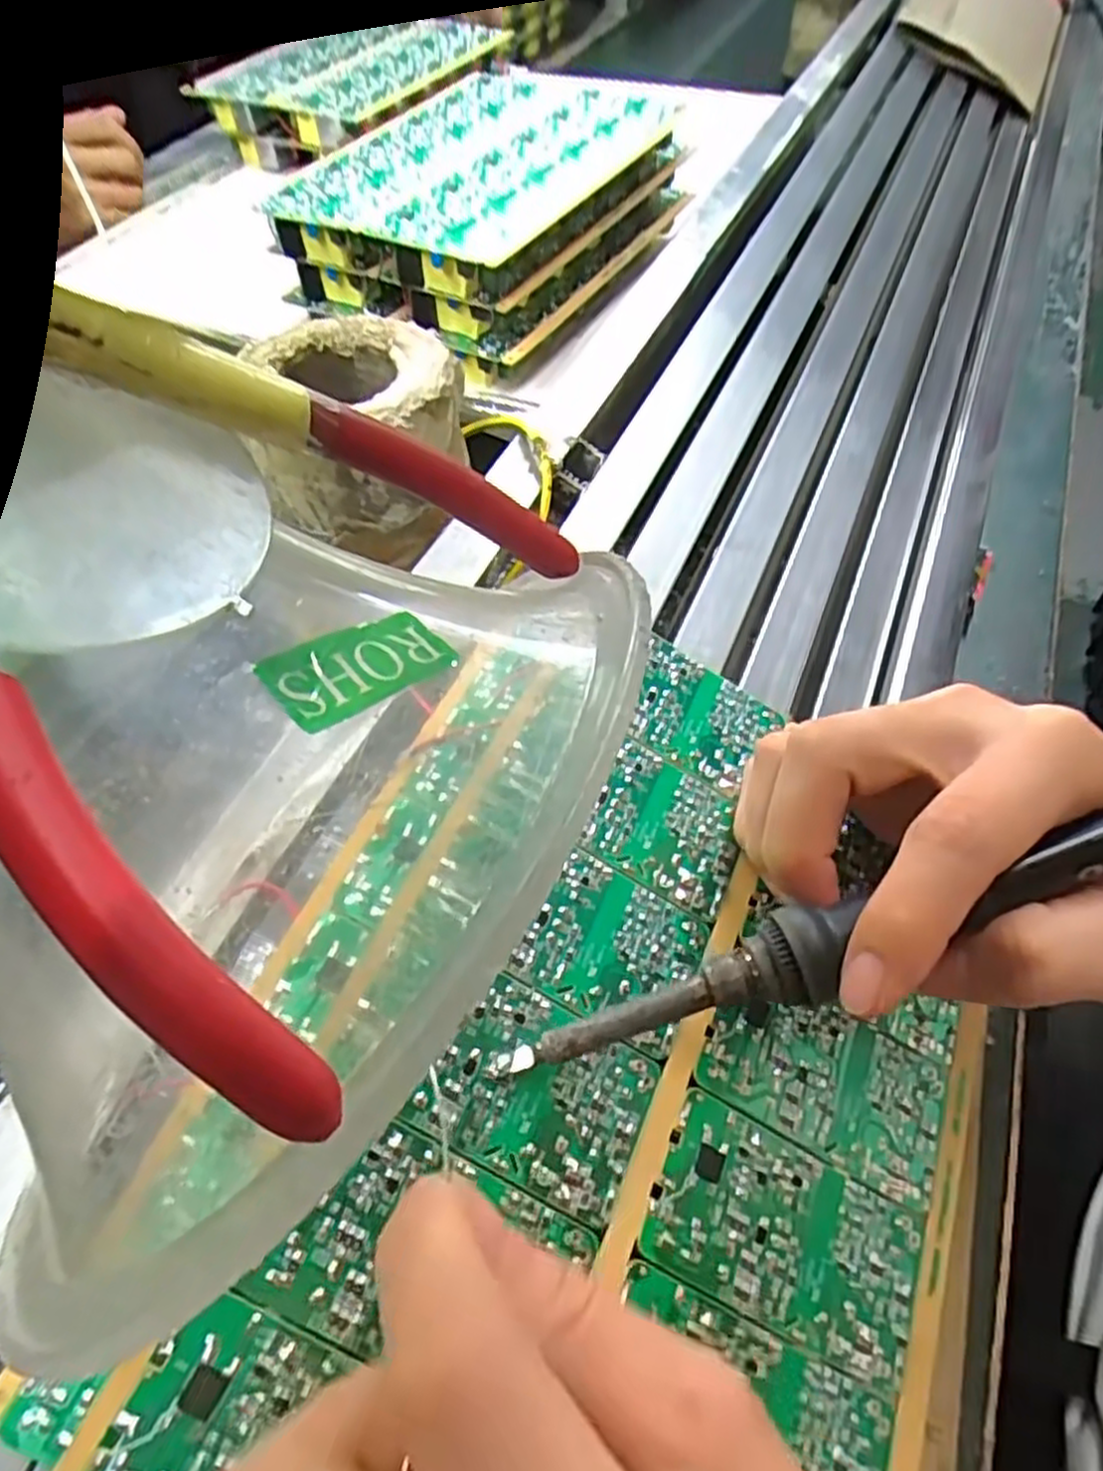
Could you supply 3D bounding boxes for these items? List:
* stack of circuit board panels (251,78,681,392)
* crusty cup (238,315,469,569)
[{"bbox_3d":[-0.038,-0.319,0.473,0.163,0.058,0.216,24,59,17],"label":"stack of circuit board panels"},{"bbox_3d":[-0.083,-0.134,0.350,0.089,0.068,0.100,-10,55,-6],"label":"crusty cup"}]

